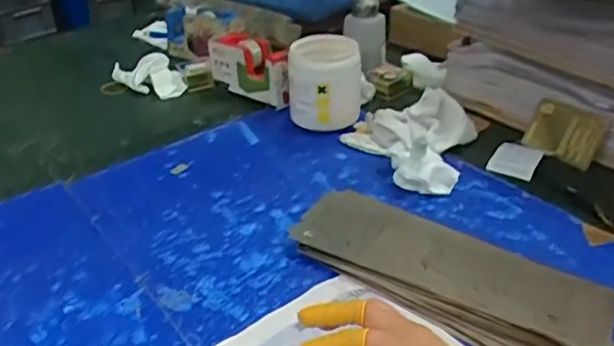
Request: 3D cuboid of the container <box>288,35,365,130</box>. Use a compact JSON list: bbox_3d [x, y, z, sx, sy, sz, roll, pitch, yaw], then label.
[{"bbox_3d":[0.025,-0.114,0.769,0.094,0.109,0.074,0,33,3],"label":"container"}]

